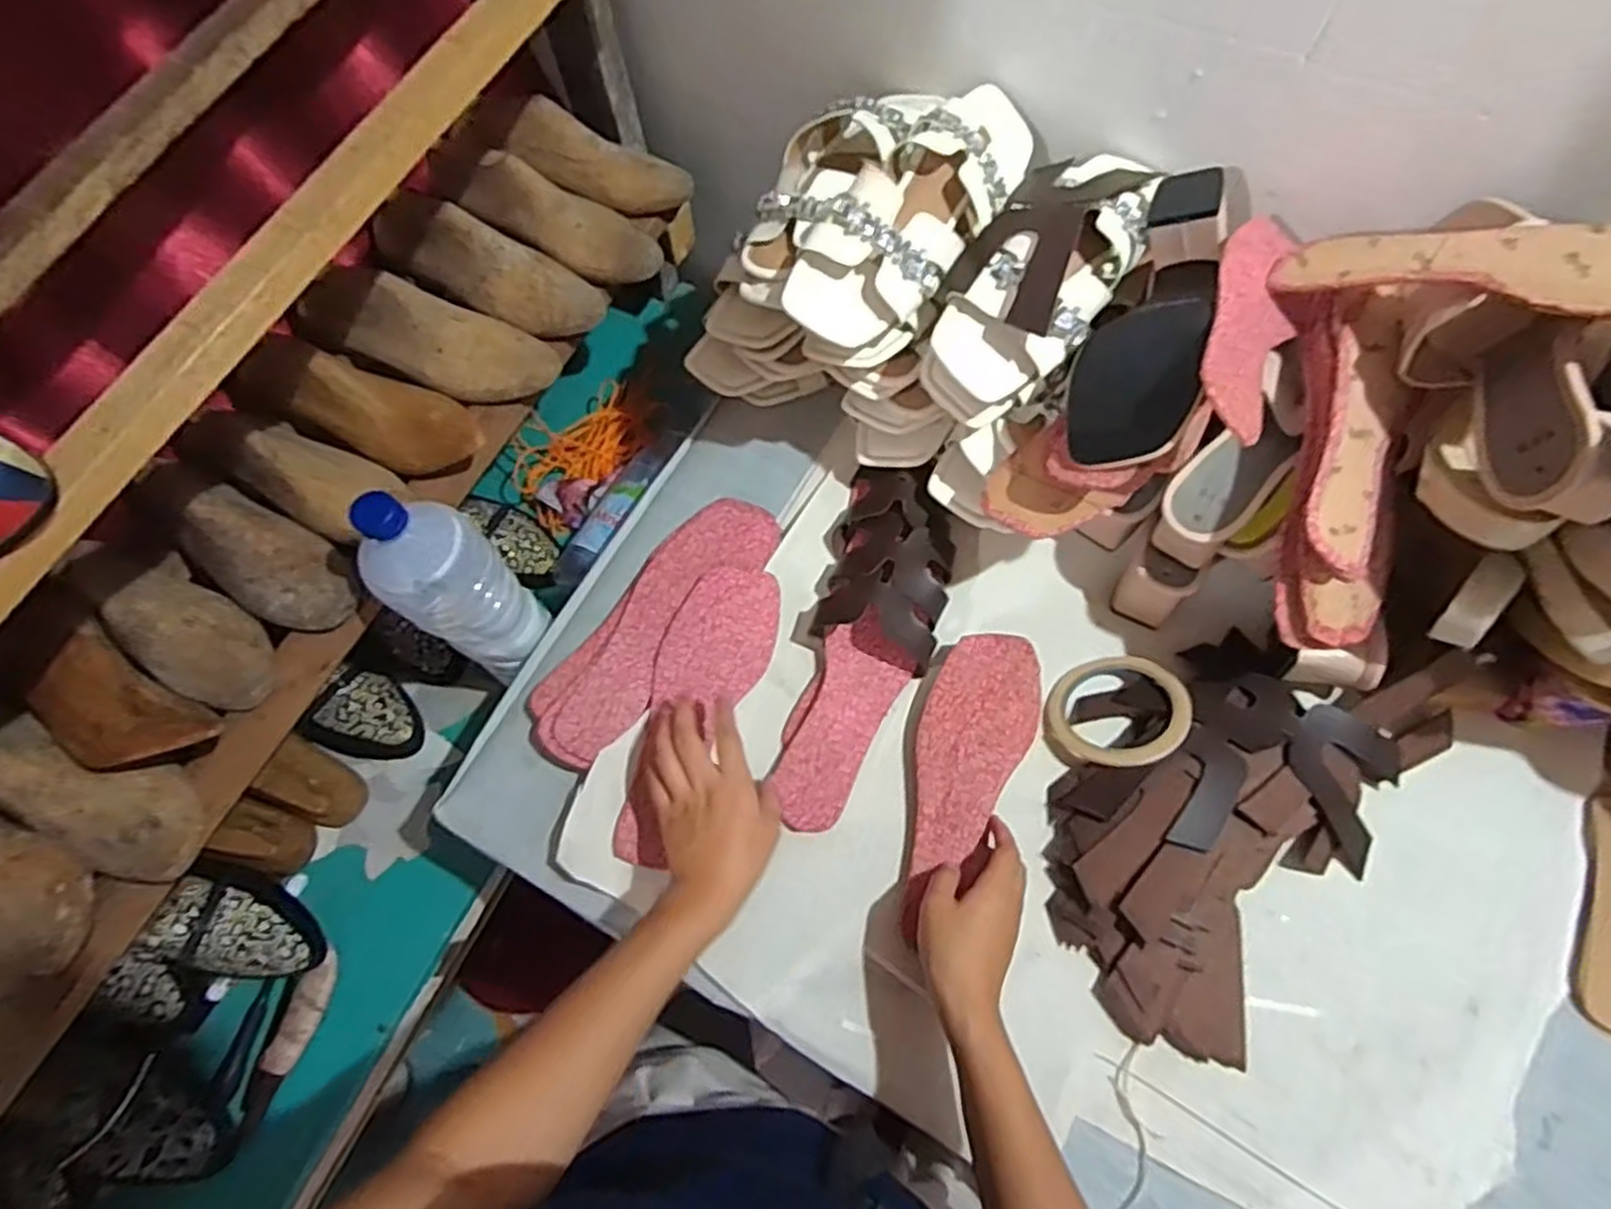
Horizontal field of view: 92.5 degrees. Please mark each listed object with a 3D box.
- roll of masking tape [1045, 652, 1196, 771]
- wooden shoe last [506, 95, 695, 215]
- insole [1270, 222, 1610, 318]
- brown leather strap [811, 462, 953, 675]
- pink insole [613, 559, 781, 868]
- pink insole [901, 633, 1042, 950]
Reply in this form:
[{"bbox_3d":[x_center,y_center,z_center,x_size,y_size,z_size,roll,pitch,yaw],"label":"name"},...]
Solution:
[{"bbox_3d":[0.244,0.082,0.600,0.097,0.018,0.097,9,61,35],"label":"roll of masking tape"},{"bbox_3d":[-0.197,-0.426,0.738,0.171,0.057,0.062,19,69,-8],"label":"wooden shoe last"},{"bbox_3d":[0.412,-0.203,0.458,0.080,0.011,0.238,-39,40,-13],"label":"insole"},{"bbox_3d":[0.071,-0.037,0.643,0.104,0.047,0.156,16,69,9],"label":"brown leather strap"},{"bbox_3d":[-0.092,0.081,0.612,0.082,0.014,0.241,19,73,10],"label":"pink insole"},{"bbox_3d":[0.118,0.130,0.583,0.078,0.017,0.229,19,74,10],"label":"pink insole"}]

